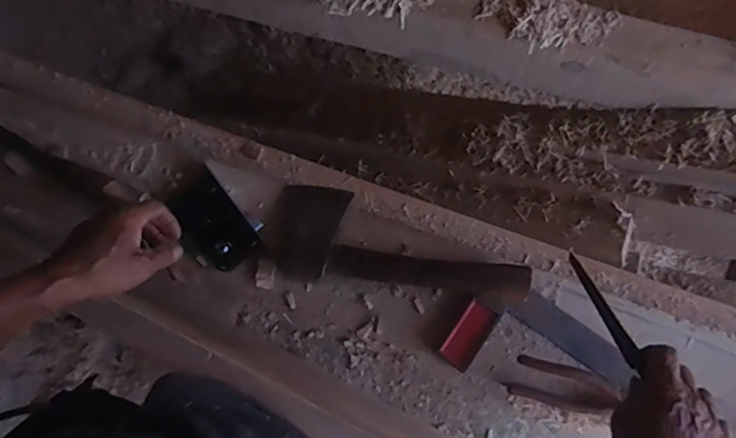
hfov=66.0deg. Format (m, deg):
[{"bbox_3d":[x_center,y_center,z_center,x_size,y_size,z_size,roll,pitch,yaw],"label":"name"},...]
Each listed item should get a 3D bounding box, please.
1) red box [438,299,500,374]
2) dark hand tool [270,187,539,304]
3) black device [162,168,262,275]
[{"bbox_3d":[0.114,0.131,0.639,0.037,0.013,0.075,35,80,9],"label":"red box"},{"bbox_3d":[0.033,0.034,0.649,0.292,0.040,0.102,12,78,4],"label":"dark hand tool"},{"bbox_3d":[-0.190,0.004,0.678,0.072,0.014,0.122,-37,79,-7],"label":"black device"}]

